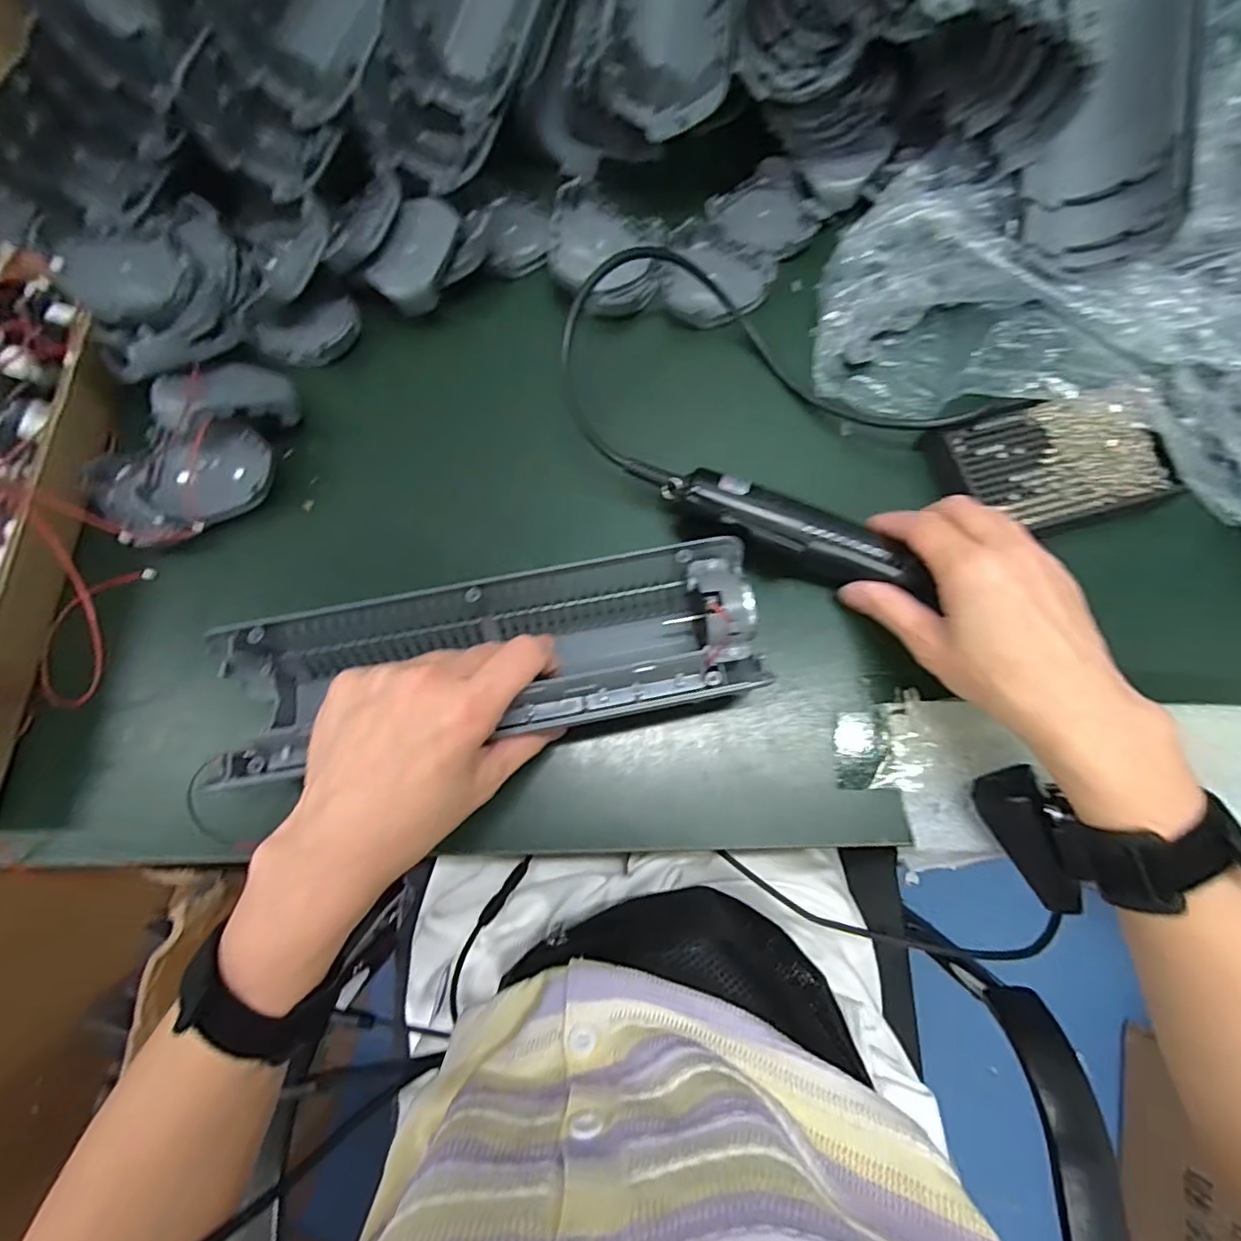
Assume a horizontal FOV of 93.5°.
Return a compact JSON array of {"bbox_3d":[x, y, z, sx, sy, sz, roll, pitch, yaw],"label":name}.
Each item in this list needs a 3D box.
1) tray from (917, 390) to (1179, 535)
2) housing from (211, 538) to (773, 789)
[{"bbox_3d":[0.274,-0.101,0.378,0.146,0.024,0.084,-12,74,-2],"label":"tray"},{"bbox_3d":[-0.073,0.023,0.327,0.296,0.059,0.101,-6,74,2],"label":"housing"}]

